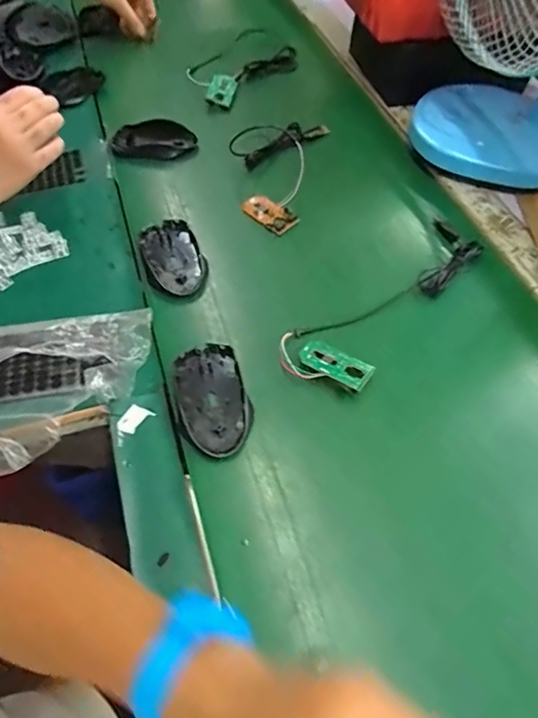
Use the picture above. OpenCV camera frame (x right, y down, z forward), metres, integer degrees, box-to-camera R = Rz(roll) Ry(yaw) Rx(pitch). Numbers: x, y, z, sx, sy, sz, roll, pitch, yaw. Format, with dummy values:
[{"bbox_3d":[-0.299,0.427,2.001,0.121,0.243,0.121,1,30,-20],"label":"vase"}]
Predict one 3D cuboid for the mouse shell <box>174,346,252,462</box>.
[{"bbox_3d":[-0.053,0.035,0.453,0.063,0.016,0.112,-14,57,-9],"label":"mouse shell"}]

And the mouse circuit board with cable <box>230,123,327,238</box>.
[{"bbox_3d":[-0.002,-0.249,0.648,0.116,0.026,0.216,12,57,8],"label":"mouse circuit board with cable"}]

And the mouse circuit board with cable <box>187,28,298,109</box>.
[{"bbox_3d":[-0.055,-0.468,0.804,0.124,0.033,0.225,30,61,19],"label":"mouse circuit board with cable"}]

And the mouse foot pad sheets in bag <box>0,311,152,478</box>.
[{"bbox_3d":[-0.289,0.034,0.438,0.359,0.021,0.138,-9,56,-6],"label":"mouse foot pad sheets in bag"}]

